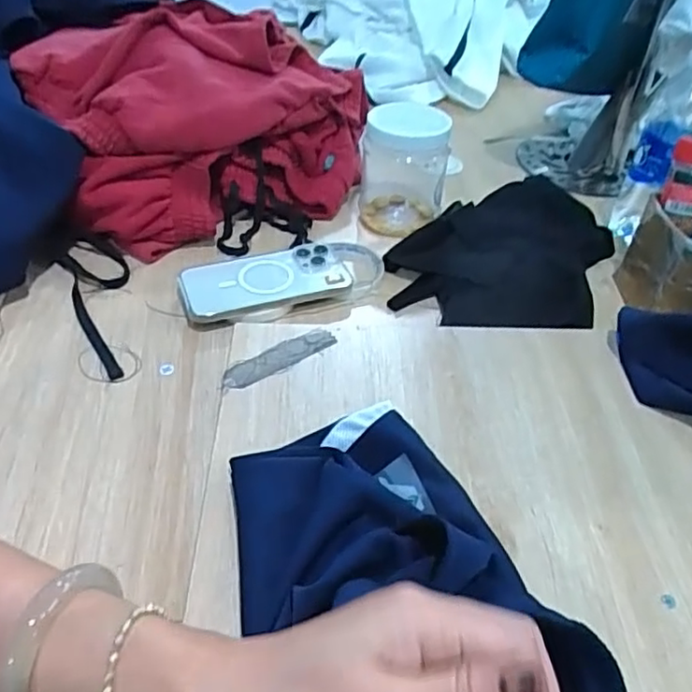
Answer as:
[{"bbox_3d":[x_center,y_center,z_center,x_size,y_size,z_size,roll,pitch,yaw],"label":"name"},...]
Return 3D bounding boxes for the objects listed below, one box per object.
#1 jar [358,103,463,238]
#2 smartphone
[{"bbox_3d":[0.067,-0.205,0.709,0.094,0.121,0.086,1,42,-2],"label":"jar"},{"bbox_3d":[-0.080,-0.065,0.617,0.159,0.010,0.077,-13,52,-15],"label":"smartphone"}]

